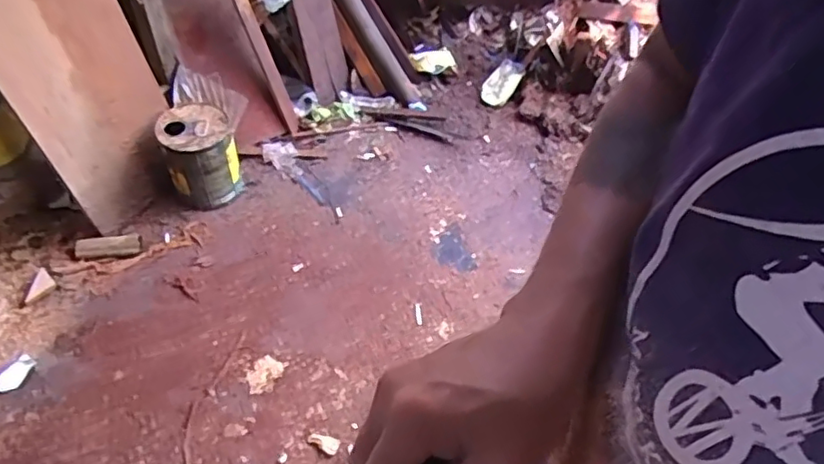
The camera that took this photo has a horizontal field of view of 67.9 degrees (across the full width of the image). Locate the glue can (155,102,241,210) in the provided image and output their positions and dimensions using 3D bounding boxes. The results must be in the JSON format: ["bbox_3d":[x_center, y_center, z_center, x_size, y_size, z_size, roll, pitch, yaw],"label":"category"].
[{"bbox_3d":[-0.497,-0.174,1.454,0.153,0.209,0.154,1,53,-1],"label":"glue can"}]

